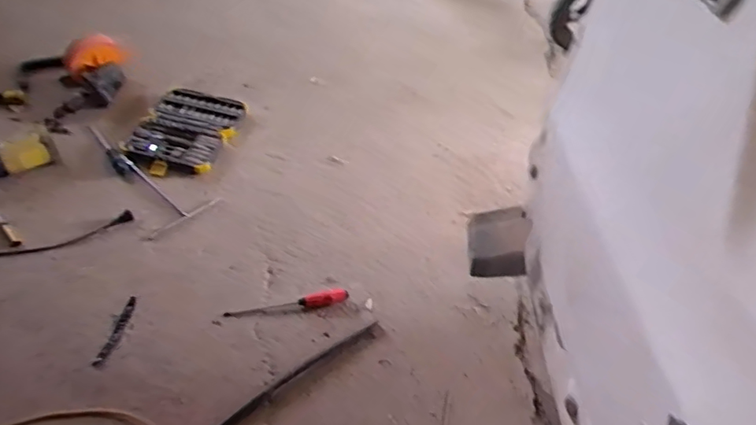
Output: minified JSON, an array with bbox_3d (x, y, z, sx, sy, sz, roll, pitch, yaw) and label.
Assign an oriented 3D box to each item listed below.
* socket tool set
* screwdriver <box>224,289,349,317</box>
[{"bbox_3d":[-0.536,-0.237,1.510,0.262,0.043,0.364,14,47,6],"label":"socket tool set"},{"bbox_3d":[-0.191,0.193,1.148,0.260,0.029,0.039,-8,49,-14],"label":"screwdriver"}]

